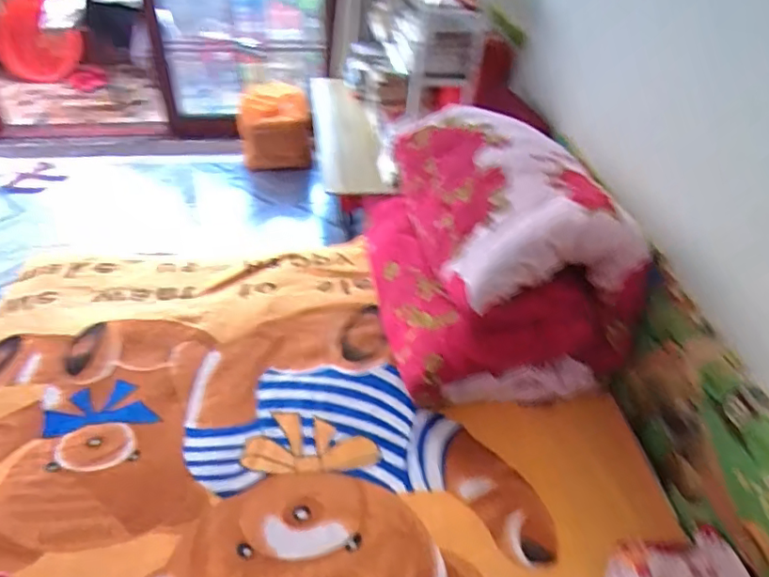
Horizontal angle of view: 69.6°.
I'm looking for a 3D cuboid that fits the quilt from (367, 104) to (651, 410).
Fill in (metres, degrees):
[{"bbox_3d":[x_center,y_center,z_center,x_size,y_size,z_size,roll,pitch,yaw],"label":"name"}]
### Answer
[{"bbox_3d":[0.229,-0.109,1.310,0.495,0.422,0.591,-7,41,-11],"label":"quilt"}]

